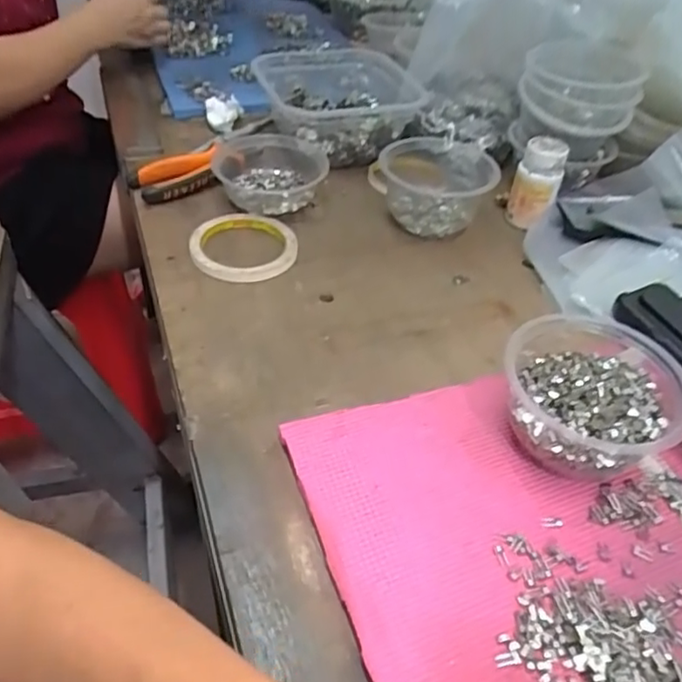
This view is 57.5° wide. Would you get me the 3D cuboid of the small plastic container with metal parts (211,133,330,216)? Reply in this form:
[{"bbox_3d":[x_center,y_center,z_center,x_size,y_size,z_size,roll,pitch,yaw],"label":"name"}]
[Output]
[{"bbox_3d":[-0.074,-0.172,0.649,0.116,0.042,0.115,-4,44,-9],"label":"small plastic container with metal parts"}]

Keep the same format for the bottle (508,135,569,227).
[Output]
[{"bbox_3d":[0.196,-0.160,0.625,0.044,0.073,0.047,17,45,13],"label":"bottle"}]

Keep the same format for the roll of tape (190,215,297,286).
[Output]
[{"bbox_3d":[-0.091,-0.090,0.583,0.095,0.015,0.095,3,43,-3],"label":"roll of tape"}]

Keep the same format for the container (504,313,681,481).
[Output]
[{"bbox_3d":[0.166,0.035,0.420,0.109,0.064,0.117,3,43,-3],"label":"container"}]

